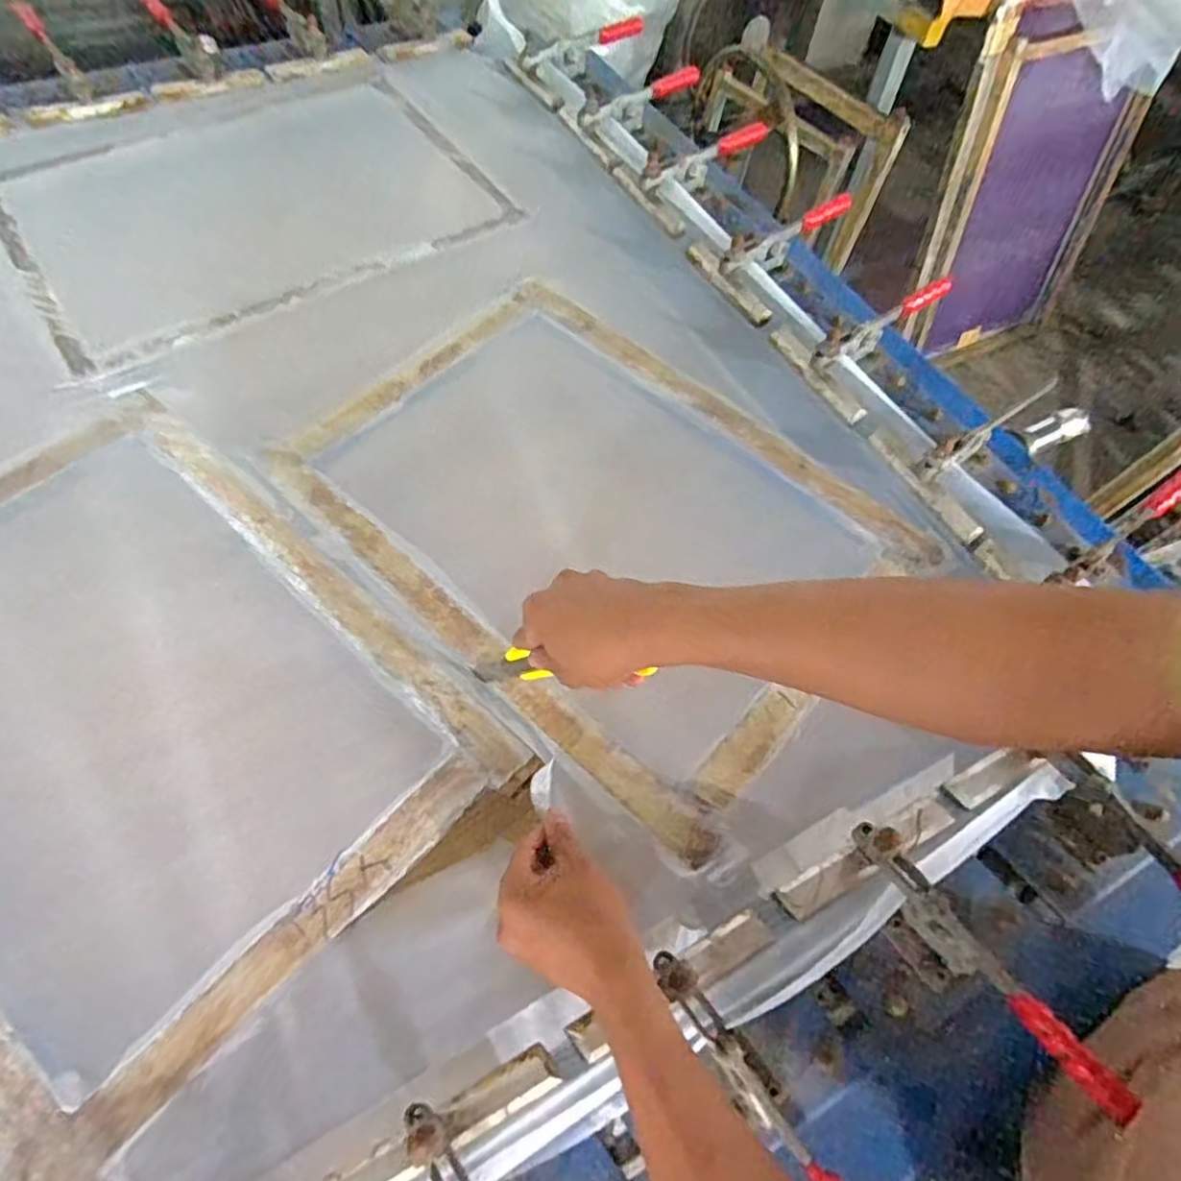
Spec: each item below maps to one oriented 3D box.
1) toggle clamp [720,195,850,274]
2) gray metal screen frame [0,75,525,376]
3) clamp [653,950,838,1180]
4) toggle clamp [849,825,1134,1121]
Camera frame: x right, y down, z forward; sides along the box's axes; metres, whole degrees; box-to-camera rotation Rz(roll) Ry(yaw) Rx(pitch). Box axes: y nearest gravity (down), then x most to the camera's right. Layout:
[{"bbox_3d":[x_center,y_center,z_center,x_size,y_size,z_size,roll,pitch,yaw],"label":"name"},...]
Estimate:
[{"bbox_3d":[0.238,-0.424,0.847,0.201,0.058,0.029,-35,68,-21],"label":"toggle clamp"},{"bbox_3d":[-0.418,-0.491,0.876,0.551,0.028,0.408,-33,67,-20],"label":"gray metal screen frame"},{"bbox_3d":[0.112,0.319,0.433,0.029,0.058,0.212,-31,66,-19],"label":"clamp"},{"bbox_3d":[0.251,0.252,0.479,0.034,0.060,0.203,-33,67,-20],"label":"toggle clamp"}]

